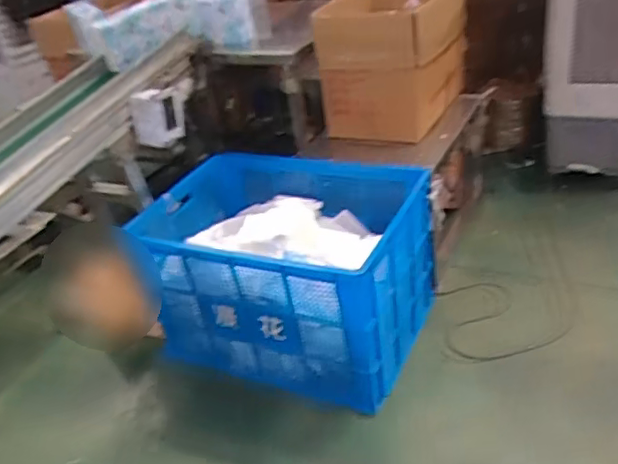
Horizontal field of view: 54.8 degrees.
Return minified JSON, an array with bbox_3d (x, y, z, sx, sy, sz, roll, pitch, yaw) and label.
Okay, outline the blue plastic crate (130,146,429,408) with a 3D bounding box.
[{"bbox_3d":[-0.063,0.101,1.922,0.788,0.505,0.638,8,36,22],"label":"blue plastic crate"}]

